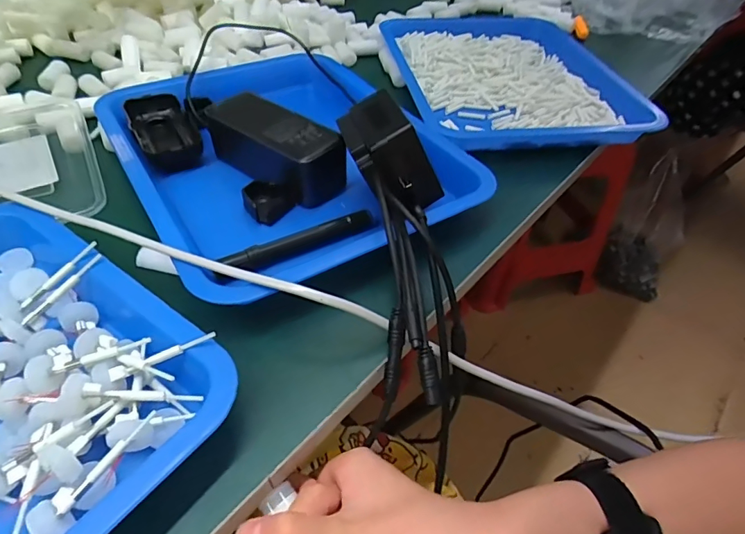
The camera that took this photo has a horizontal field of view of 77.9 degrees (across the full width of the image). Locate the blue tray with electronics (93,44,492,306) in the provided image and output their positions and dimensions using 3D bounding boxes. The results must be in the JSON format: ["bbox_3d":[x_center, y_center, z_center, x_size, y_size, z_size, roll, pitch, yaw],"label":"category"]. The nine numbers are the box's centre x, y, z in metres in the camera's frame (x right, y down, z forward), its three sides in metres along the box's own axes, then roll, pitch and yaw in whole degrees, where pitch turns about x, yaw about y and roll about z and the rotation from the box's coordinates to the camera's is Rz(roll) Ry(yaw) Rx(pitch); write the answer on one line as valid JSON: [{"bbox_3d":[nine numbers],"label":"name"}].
[{"bbox_3d":[-0.082,-0.119,0.404,0.250,0.092,0.323,-24,53,-25],"label":"blue tray with electronics"}]

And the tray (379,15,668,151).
[{"bbox_3d":[0.149,-0.239,0.564,0.247,0.035,0.332,-6,47,-11],"label":"tray"}]

